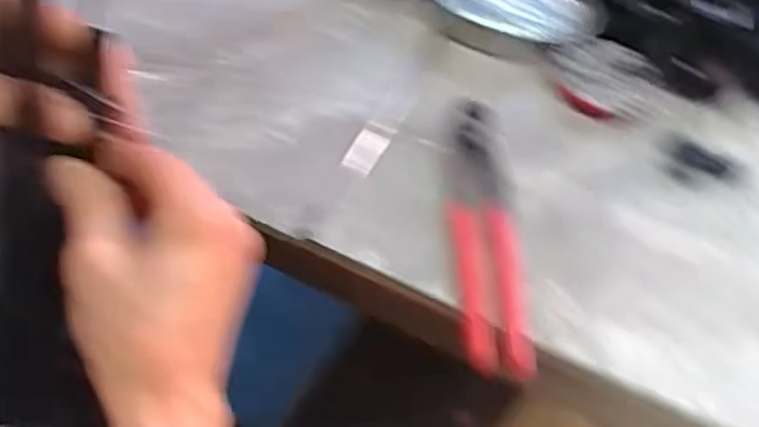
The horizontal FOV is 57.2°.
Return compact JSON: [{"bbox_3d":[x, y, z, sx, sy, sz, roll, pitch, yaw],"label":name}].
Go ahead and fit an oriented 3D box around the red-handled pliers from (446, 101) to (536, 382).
[{"bbox_3d":[0.069,0.009,0.455,0.042,0.009,0.195,1,52,-5],"label":"red-handled pliers"}]

